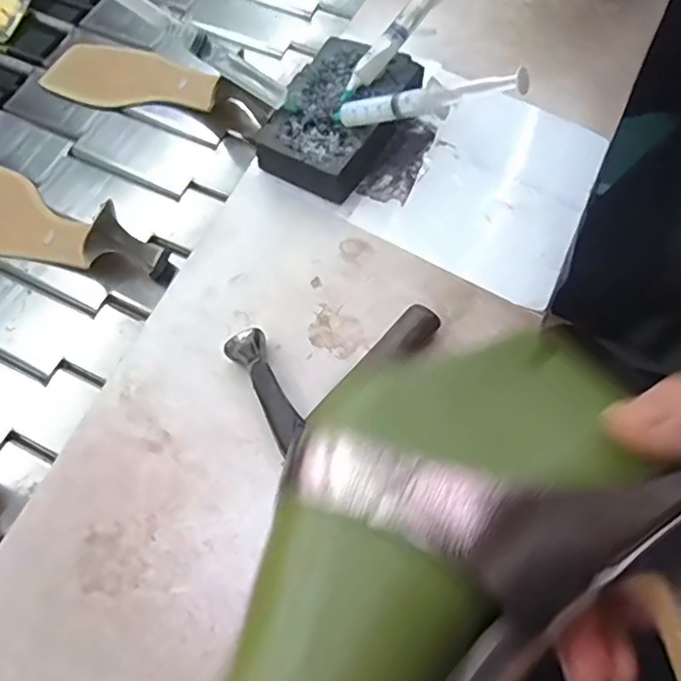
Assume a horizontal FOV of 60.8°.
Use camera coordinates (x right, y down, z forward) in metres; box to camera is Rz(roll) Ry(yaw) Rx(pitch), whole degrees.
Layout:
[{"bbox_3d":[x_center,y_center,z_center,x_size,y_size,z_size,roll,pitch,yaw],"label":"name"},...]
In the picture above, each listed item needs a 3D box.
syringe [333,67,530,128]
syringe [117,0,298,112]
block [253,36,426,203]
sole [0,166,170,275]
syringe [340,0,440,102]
[{"bbox_3d":[0.051,-0.158,0.384,0.151,0.015,0.012,7,62,40],"label":"syringe"},{"bbox_3d":[-0.101,-0.206,0.394,0.166,0.017,0.016,25,64,-27],"label":"syringe"},{"bbox_3d":[0.000,-0.174,0.454,0.082,0.037,0.126,25,69,11],"label":"block"},{"bbox_3d":[-0.266,-0.103,0.483,0.242,0.055,0.075,29,70,13],"label":"sole"},{"bbox_3d":[0.051,-0.242,0.436,0.015,0.016,0.149,43,96,17],"label":"syringe"}]

